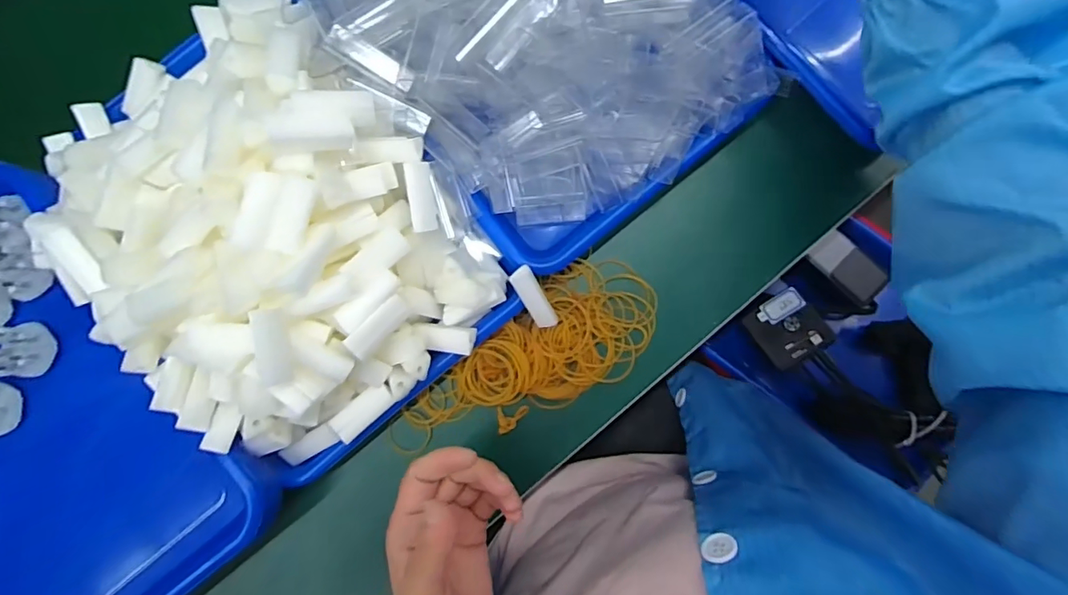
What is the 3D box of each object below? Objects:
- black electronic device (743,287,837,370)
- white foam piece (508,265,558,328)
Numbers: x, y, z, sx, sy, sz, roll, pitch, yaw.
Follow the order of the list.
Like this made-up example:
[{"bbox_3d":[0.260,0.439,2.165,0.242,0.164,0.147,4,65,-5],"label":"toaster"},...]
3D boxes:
[{"bbox_3d":[0.294,0.037,0.604,0.071,0.032,0.077,-36,67,12],"label":"black electronic device"},{"bbox_3d":[0.000,0.001,0.375,0.017,0.006,0.047,-31,103,0],"label":"white foam piece"}]

